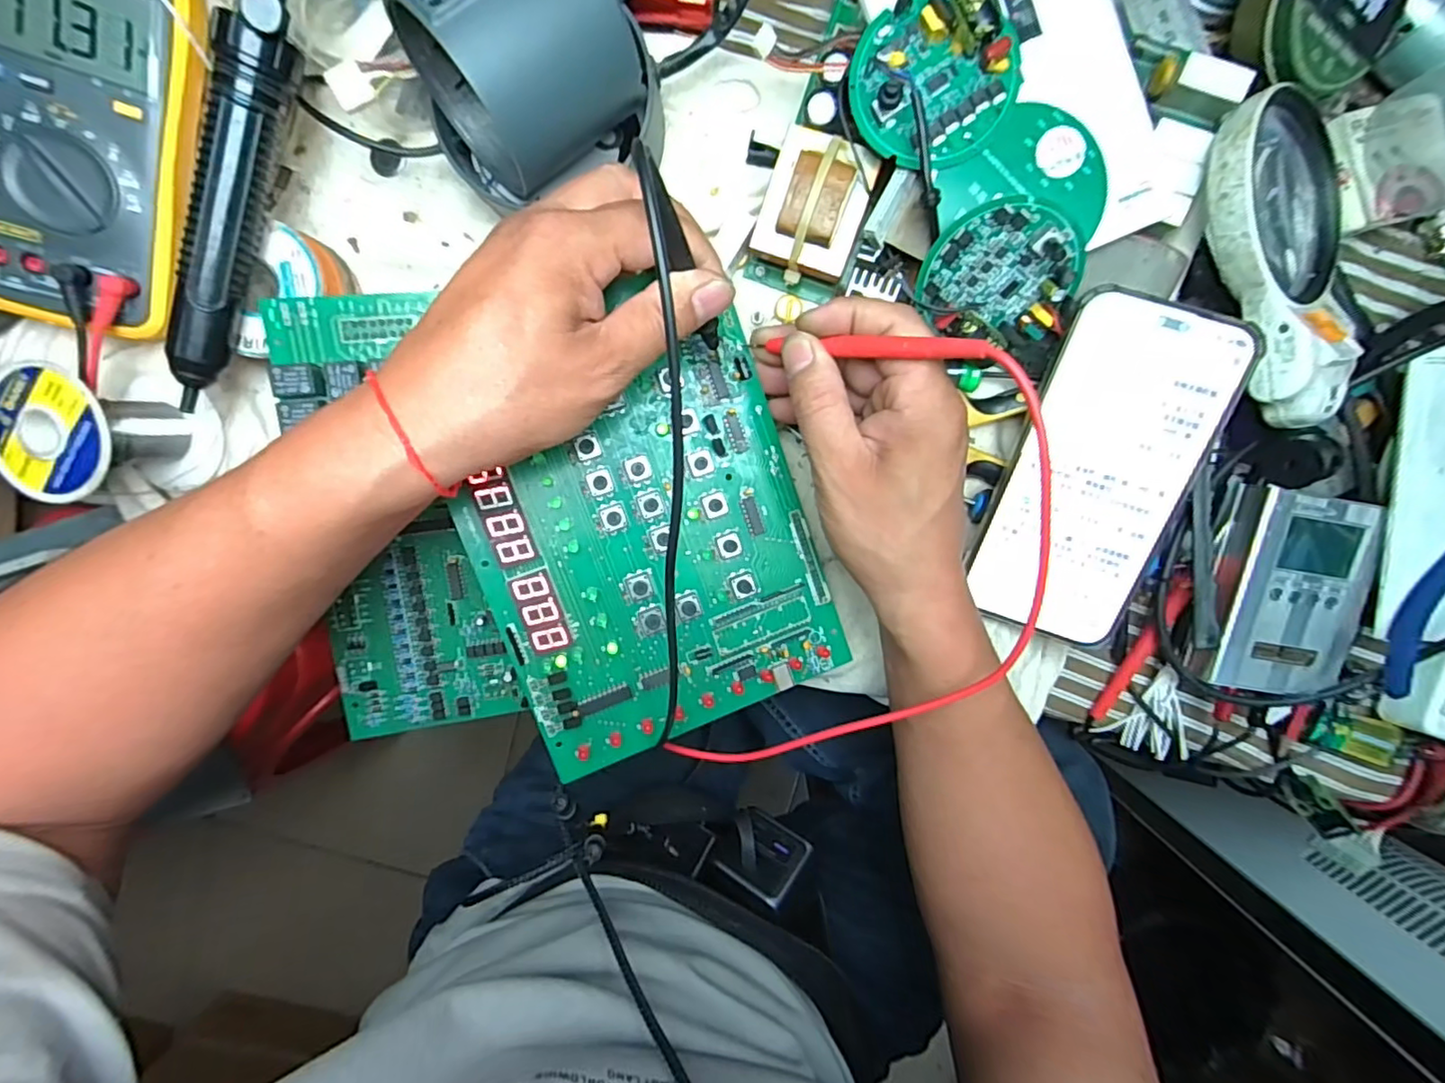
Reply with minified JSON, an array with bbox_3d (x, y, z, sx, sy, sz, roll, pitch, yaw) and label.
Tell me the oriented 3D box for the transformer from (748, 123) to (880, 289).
[{"bbox_3d":[0.044,-0.162,0.305,0.048,0.043,0.056,18,97,0],"label":"transformer"}]

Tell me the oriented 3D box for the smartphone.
[{"bbox_3d":[0.178,-0.030,0.296,0.076,0.016,0.160,19,107,11],"label":"smartphone"}]

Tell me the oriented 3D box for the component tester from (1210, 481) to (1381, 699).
[{"bbox_3d":[0.294,0.028,0.322,0.065,0.032,0.103,11,97,0],"label":"component tester"}]

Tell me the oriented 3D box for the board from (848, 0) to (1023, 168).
[{"bbox_3d":[0.090,-0.197,0.260,0.068,0.019,0.062,20,97,-1],"label":"board"}]

